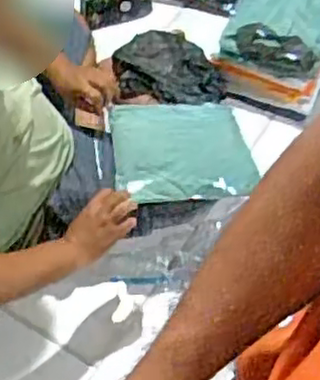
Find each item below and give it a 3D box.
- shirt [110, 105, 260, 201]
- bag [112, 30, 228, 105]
[{"bbox_3d":[0.052,-0.089,1.475,0.300,0.034,0.228,-1,67,-14],"label":"shirt"},{"bbox_3d":[0.029,-0.305,1.760,0.280,0.062,0.171,7,96,-1],"label":"bag"}]

